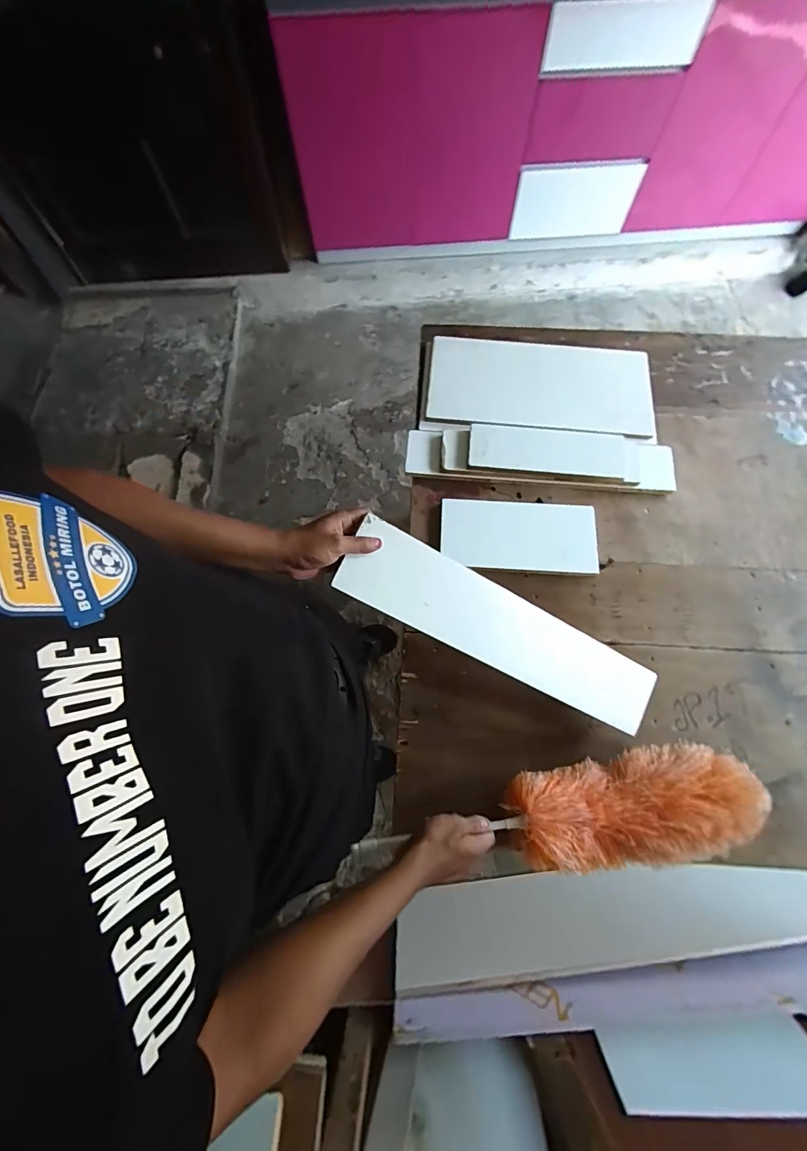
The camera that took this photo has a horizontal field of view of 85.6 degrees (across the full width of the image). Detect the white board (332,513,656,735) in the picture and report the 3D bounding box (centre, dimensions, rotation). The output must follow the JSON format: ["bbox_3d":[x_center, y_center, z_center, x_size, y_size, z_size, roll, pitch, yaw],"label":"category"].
[{"bbox_3d":[0.160,0.087,0.635,0.532,0.009,0.109,28,78,-15],"label":"white board"}]

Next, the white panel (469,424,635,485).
[{"bbox_3d":[0.305,-0.247,0.881,0.336,0.019,0.108,5,68,2],"label":"white panel"}]

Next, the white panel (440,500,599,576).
[{"bbox_3d":[0.224,-0.076,0.860,0.295,0.023,0.145,3,72,3],"label":"white panel"}]

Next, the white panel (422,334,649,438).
[{"bbox_3d":[0.291,-0.410,0.936,0.459,0.019,0.229,5,72,4],"label":"white panel"}]

